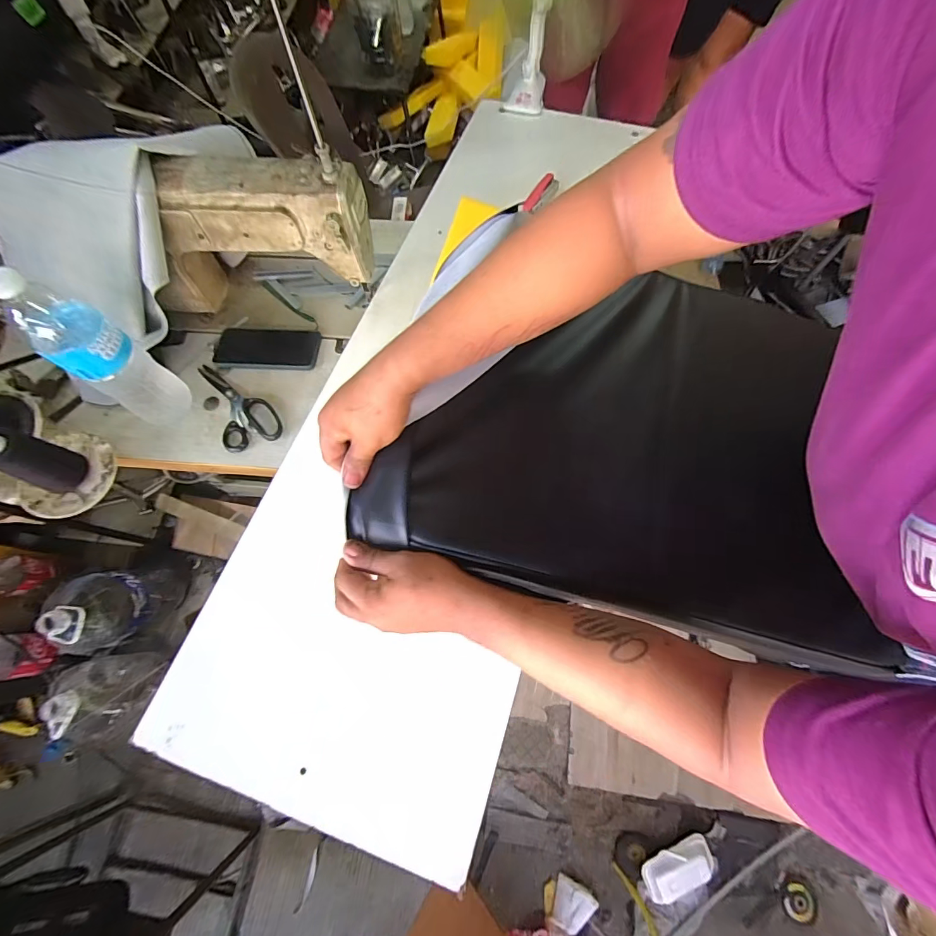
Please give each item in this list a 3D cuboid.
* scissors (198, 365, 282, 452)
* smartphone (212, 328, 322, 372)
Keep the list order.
[{"bbox_3d":[-0.352,-0.105,0.637,0.081,0.010,0.174,-26,71,-9],"label":"scissors"},{"bbox_3d":[-0.327,-0.194,0.671,0.161,0.016,0.082,0,69,0],"label":"smartphone"}]

